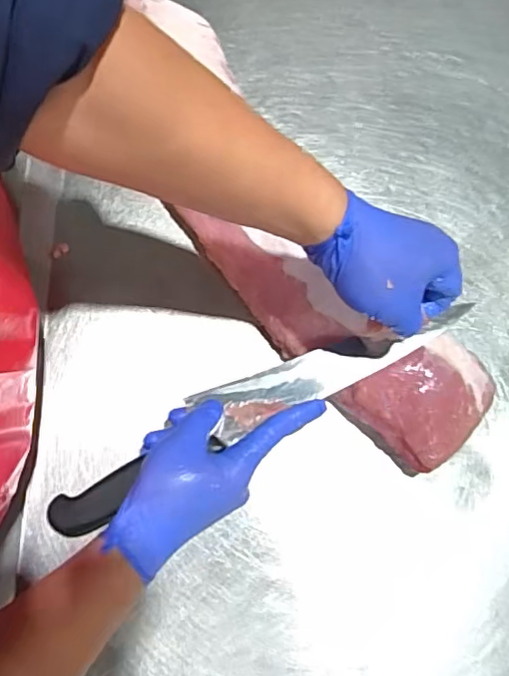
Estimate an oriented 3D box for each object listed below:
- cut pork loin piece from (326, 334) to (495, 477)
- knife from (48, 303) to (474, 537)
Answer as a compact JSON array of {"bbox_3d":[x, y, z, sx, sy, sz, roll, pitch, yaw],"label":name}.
[{"bbox_3d":[0.137,0.048,0.476,0.093,0.057,0.100,44,78,10],"label":"cut pork loin piece"},{"bbox_3d":[0.004,0.050,0.453,0.352,0.025,0.052,-27,77,-8],"label":"knife"}]

